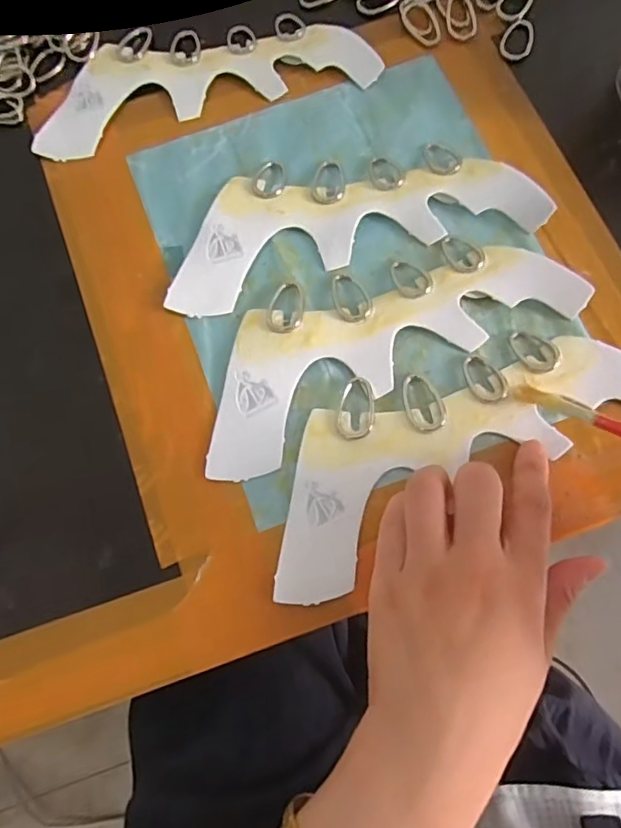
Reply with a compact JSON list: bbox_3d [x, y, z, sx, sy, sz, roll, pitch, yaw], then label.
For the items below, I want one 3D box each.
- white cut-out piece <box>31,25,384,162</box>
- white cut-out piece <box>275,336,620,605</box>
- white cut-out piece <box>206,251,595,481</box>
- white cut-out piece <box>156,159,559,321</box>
[{"bbox_3d":[-0.071,-0.222,0.374,0.217,0.008,0.078,-13,74,-2],"label":"white cut-out piece"},{"bbox_3d":[0.071,0.013,0.295,0.215,0.006,0.077,-28,71,-6],"label":"white cut-out piece"},{"bbox_3d":[0.042,-0.036,0.307,0.213,0.011,0.079,-18,74,-4],"label":"white cut-out piece"},{"bbox_3d":[0.021,-0.116,0.332,0.214,0.013,0.076,-14,74,-2],"label":"white cut-out piece"}]

